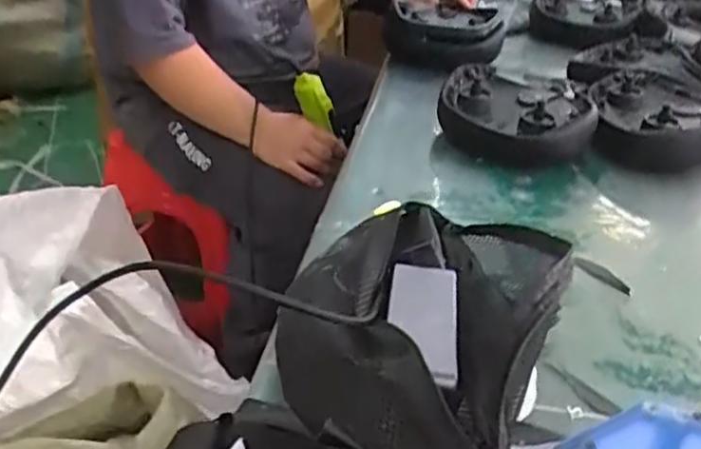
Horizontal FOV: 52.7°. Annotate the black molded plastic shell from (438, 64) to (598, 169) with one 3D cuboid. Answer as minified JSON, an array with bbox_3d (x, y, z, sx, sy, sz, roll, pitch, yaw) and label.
[{"bbox_3d":[0.202,-0.141,0.883,0.179,0.061,0.198,8,31,6],"label":"black molded plastic shell"}]

